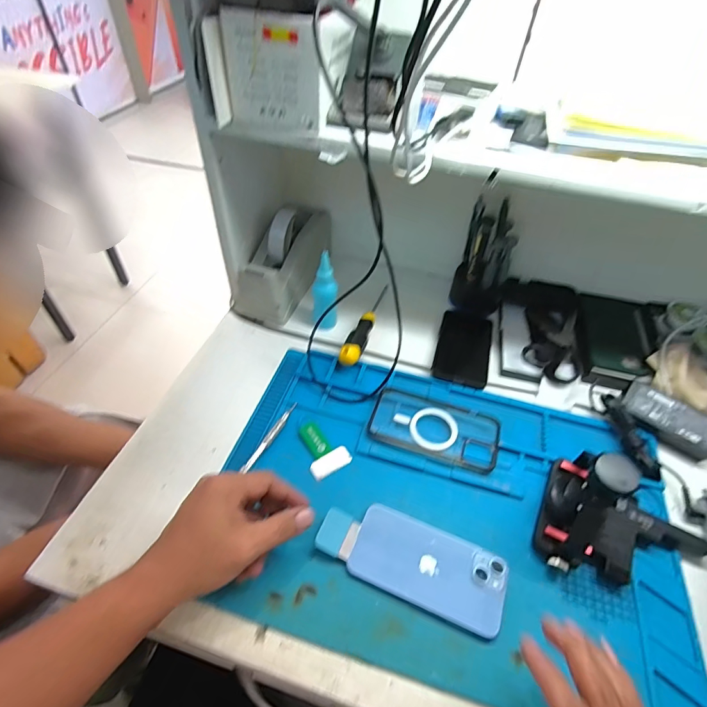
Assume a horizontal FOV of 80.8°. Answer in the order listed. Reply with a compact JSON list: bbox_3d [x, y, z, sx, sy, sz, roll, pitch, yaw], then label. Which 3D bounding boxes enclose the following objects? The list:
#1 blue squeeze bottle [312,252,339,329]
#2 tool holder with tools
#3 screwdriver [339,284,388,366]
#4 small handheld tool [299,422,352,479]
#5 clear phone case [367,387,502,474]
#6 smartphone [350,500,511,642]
[{"bbox_3d":[-0.040,-0.085,0.589,0.034,0.123,0.032,-2,49,-2],"label":"blue squeeze bottle"},{"bbox_3d":[0.198,-0.137,0.621,0.075,0.161,0.065,5,49,3],"label":"tool holder with tools"},{"bbox_3d":[0.024,-0.058,0.618,0.026,0.031,0.199,15,50,12],"label":"screwdriver"},{"bbox_3d":[-0.039,0.110,0.487,0.047,0.006,0.068,-27,55,-22],"label":"small handheld tool"},{"bbox_3d":[0.099,0.088,0.507,0.150,0.010,0.086,15,50,12],"label":"clear phone case"},{"bbox_3d":[0.073,0.205,0.403,0.144,0.009,0.074,18,51,14],"label":"smartphone"}]

